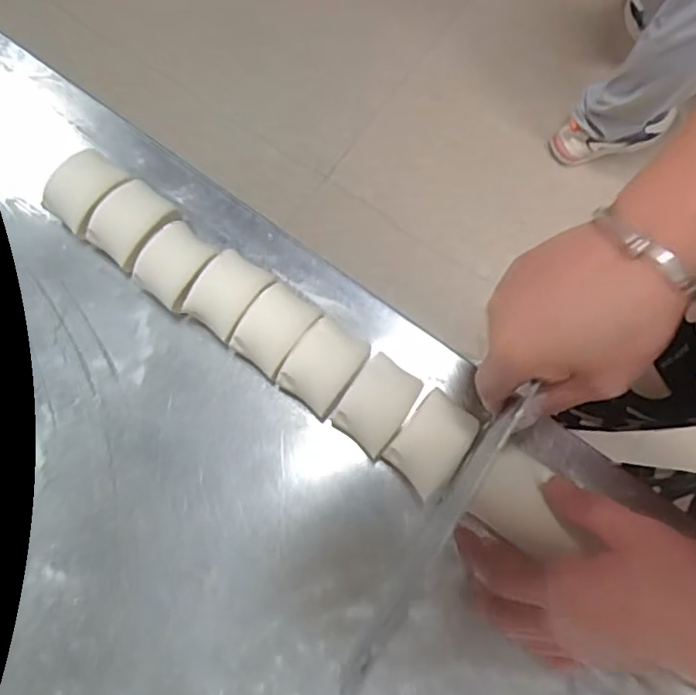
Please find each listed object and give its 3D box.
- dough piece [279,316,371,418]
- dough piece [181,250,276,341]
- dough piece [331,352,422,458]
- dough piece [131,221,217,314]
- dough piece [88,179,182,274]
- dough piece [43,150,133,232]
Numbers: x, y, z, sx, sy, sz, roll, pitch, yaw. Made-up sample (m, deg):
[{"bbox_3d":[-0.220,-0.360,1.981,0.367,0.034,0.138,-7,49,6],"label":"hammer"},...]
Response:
[{"bbox_3d":[-0.015,0.012,0.400,0.041,0.024,0.055,35,78,9],"label":"dough piece"},{"bbox_3d":[-0.083,-0.036,0.414,0.038,0.031,0.052,35,78,9],"label":"dough piece"},{"bbox_3d":[0.019,0.037,0.390,0.038,0.033,0.055,36,78,9],"label":"dough piece"},{"bbox_3d":[-0.119,-0.055,0.420,0.041,0.033,0.051,34,78,9],"label":"dough piece"},{"bbox_3d":[-0.155,-0.089,0.432,0.042,0.028,0.057,38,79,10],"label":"dough piece"},{"bbox_3d":[-0.191,-0.115,0.438,0.040,0.028,0.057,38,79,10],"label":"dough piece"}]

